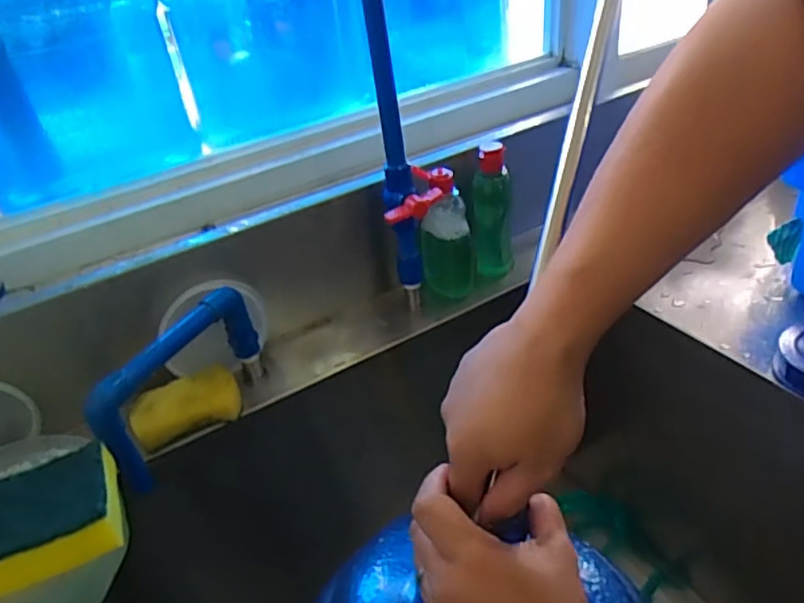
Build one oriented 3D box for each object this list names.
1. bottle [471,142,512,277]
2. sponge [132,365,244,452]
[{"bbox_3d":[0.109,-0.111,0.740,0.047,0.160,0.054,1,36,8],"label":"bottle"},{"bbox_3d":[-0.213,0.100,0.606,0.100,0.028,0.060,-18,37,-17],"label":"sponge"}]

